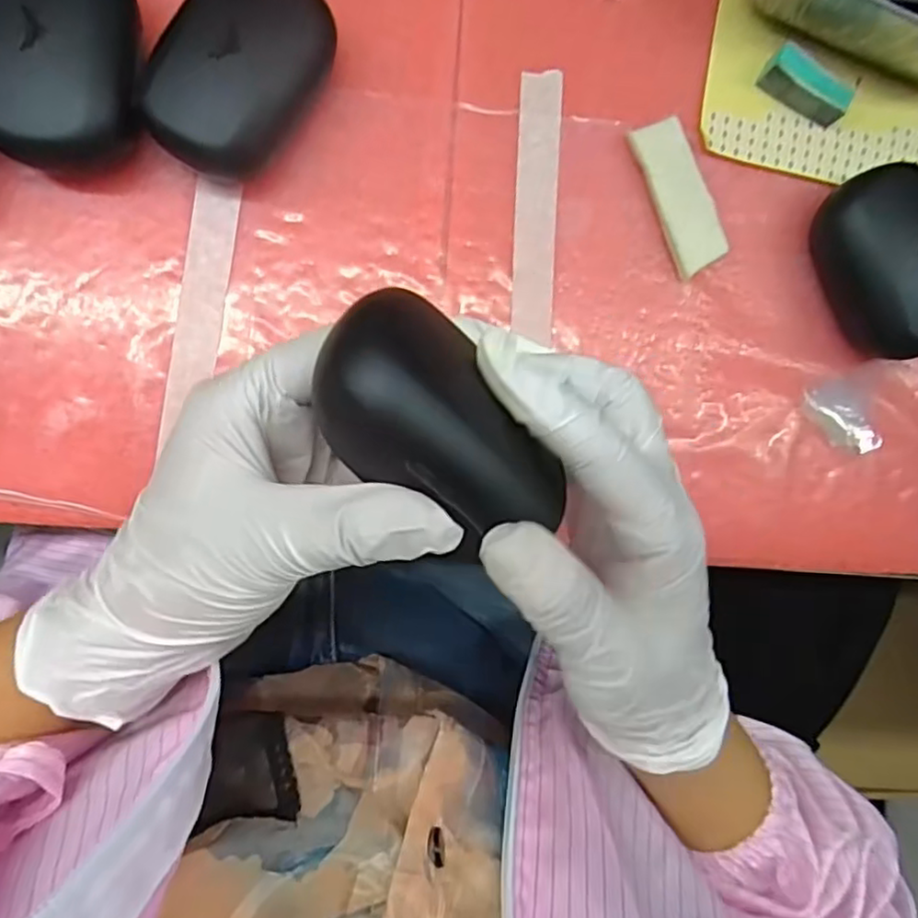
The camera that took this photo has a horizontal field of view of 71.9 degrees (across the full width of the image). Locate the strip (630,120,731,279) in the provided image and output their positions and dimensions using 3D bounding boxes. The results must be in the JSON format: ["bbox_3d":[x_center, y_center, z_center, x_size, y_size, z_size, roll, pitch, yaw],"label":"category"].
[{"bbox_3d":[0.102,-0.121,0.292,0.024,0.013,0.068,-24,94,-5],"label":"strip"}]

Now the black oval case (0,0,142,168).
[{"bbox_3d":[-0.159,-0.160,0.255,0.057,0.041,0.084,3,92,-6],"label":"black oval case"}]

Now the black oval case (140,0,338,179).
[{"bbox_3d":[-0.088,-0.156,0.260,0.057,0.038,0.084,26,90,-6],"label":"black oval case"}]

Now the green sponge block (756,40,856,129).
[{"bbox_3d":[0.161,-0.172,0.291,0.041,0.015,0.015,26,88,-6],"label":"green sponge block"}]

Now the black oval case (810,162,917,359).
[{"bbox_3d":[0.201,-0.090,0.293,0.053,0.037,0.085,-28,95,-3],"label":"black oval case"}]

